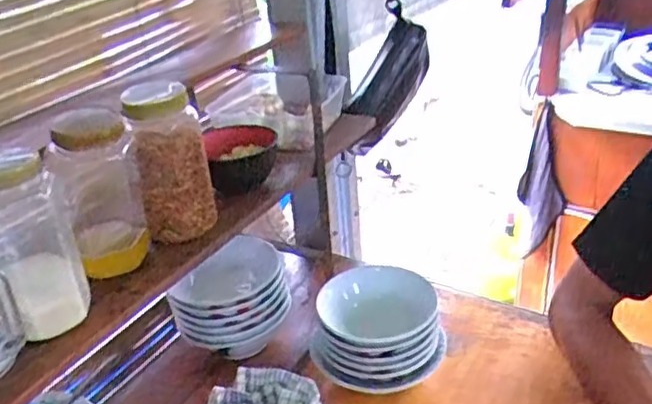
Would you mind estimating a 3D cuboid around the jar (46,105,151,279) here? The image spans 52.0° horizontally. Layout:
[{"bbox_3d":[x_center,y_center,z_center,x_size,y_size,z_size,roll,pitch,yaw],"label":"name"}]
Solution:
[{"bbox_3d":[-0.202,-0.005,0.607,0.070,0.154,0.058,-16,31,-18],"label":"jar"}]

